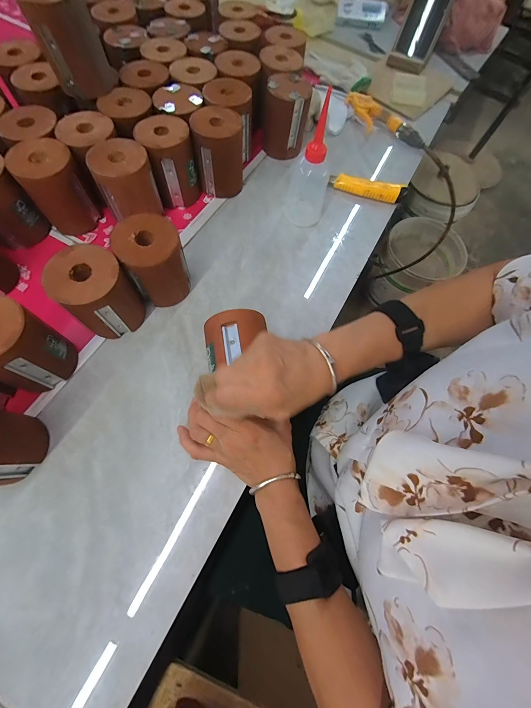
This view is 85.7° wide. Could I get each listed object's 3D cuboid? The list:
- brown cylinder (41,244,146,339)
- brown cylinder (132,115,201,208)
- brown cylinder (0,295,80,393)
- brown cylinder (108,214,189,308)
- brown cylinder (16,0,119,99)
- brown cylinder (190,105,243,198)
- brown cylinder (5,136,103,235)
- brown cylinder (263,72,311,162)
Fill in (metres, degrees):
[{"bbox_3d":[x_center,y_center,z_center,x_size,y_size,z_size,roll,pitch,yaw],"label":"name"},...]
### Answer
[{"bbox_3d":[-0.205,-0.070,0.359,0.077,0.105,0.079,32,69,10],"label":"brown cylinder"},{"bbox_3d":[-0.151,-0.302,0.457,0.071,0.102,0.078,-21,70,-11],"label":"brown cylinder"},{"bbox_3d":[-0.280,-0.006,0.330,0.076,0.106,0.079,20,68,6],"label":"brown cylinder"},{"bbox_3d":[-0.145,-0.116,0.381,0.080,0.105,0.077,-15,69,-9],"label":"brown cylinder"},{"bbox_3d":[-0.264,-0.428,0.392,0.069,0.106,0.068,7,68,-2],"label":"brown cylinder"},{"bbox_3d":[-0.075,-0.327,0.473,0.070,0.107,0.072,-7,68,-6],"label":"brown cylinder"},{"bbox_3d":[-0.305,-0.244,0.427,0.078,0.103,0.076,-30,72,-14],"label":"brown cylinder"},{"bbox_3d":[0.037,-0.430,0.523,0.077,0.102,0.073,7,67,0],"label":"brown cylinder"}]

